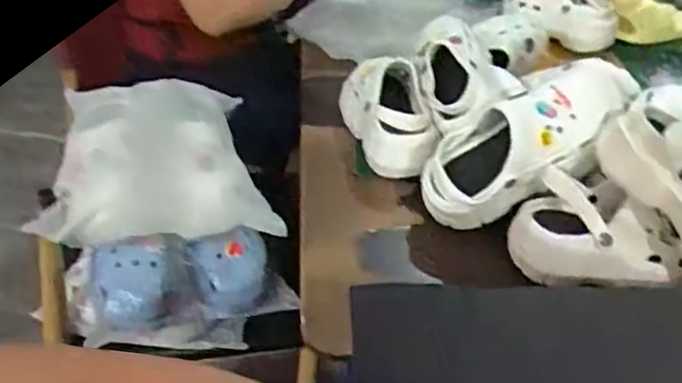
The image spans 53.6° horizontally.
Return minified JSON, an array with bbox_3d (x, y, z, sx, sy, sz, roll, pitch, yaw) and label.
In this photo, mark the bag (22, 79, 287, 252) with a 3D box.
[{"bbox_3d":[-0.256,-0.038,0.915,0.277,0.132,0.276,-9,37,-18],"label":"bag"}]

